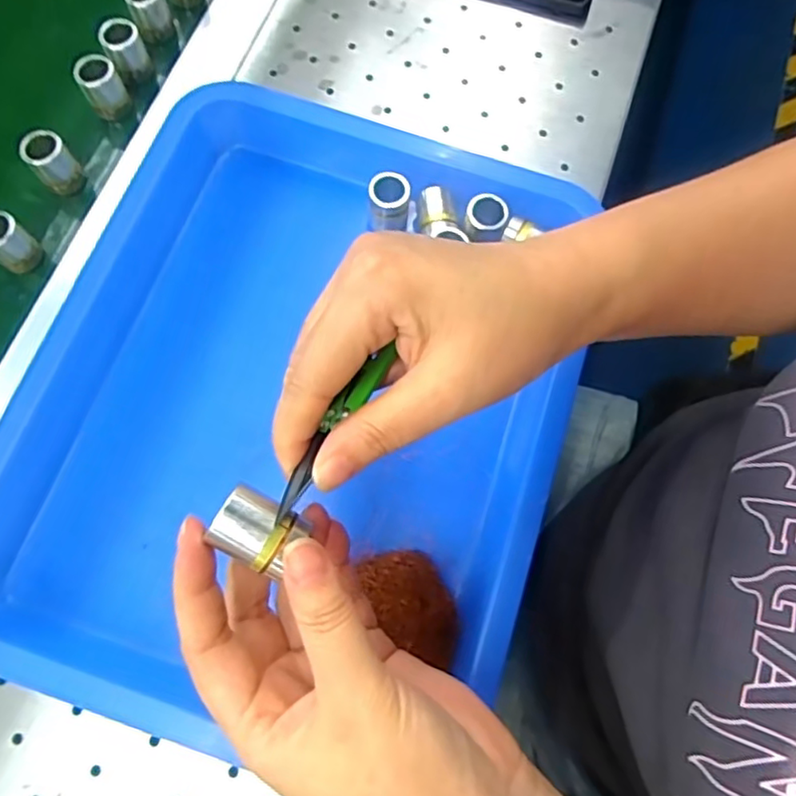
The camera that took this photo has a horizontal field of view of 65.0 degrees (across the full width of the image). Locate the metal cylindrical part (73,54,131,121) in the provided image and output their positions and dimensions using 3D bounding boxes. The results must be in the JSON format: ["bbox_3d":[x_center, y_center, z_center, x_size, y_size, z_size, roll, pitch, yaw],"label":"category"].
[{"bbox_3d":[-0.183,-0.192,0.386,0.023,0.030,0.019,-31,77,-11],"label":"metal cylindrical part"}]

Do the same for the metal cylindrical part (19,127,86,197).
[{"bbox_3d":[-0.203,-0.139,0.368,0.022,0.031,0.019,-36,78,-12],"label":"metal cylindrical part"}]

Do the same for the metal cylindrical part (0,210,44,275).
[{"bbox_3d":[-0.220,-0.088,0.351,0.021,0.033,0.022,1,73,-2],"label":"metal cylindrical part"}]

